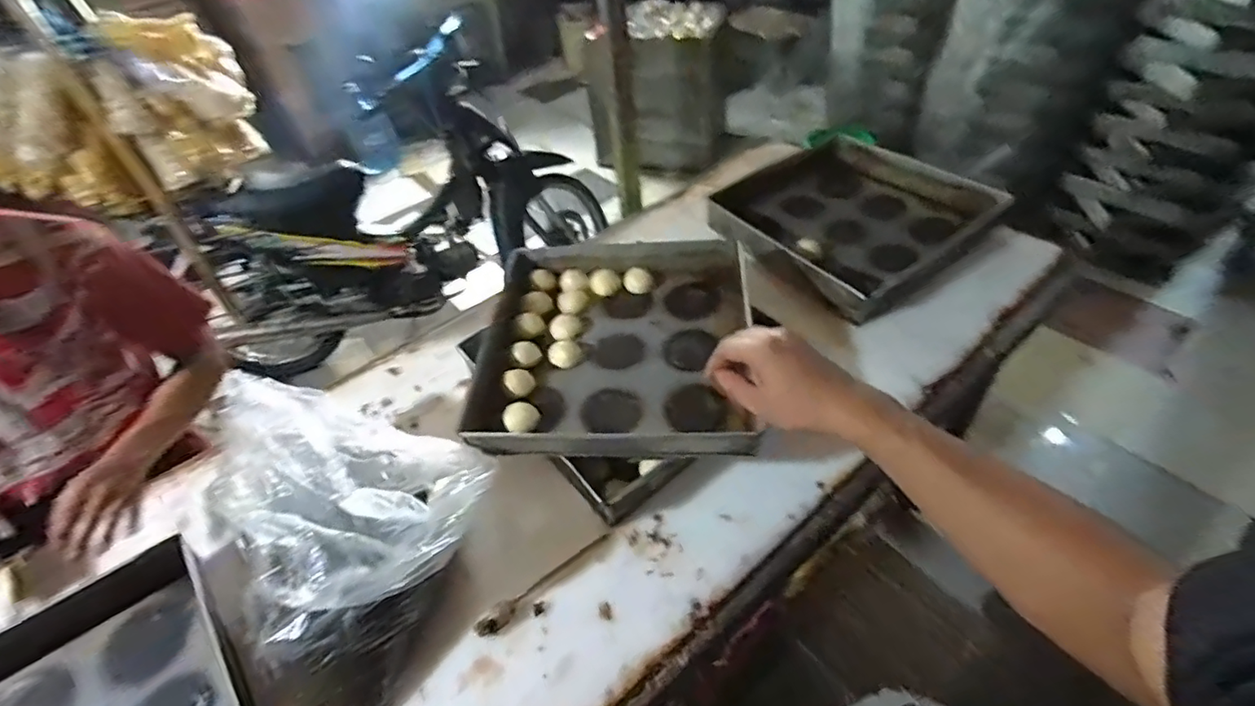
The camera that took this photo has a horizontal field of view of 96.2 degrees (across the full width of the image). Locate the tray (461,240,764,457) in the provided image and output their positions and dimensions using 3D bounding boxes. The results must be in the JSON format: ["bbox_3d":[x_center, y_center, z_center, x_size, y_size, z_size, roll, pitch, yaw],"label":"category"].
[{"bbox_3d":[-0.014,-0.015,0.883,0.400,0.088,0.416,-2,46,5],"label":"tray"}]

